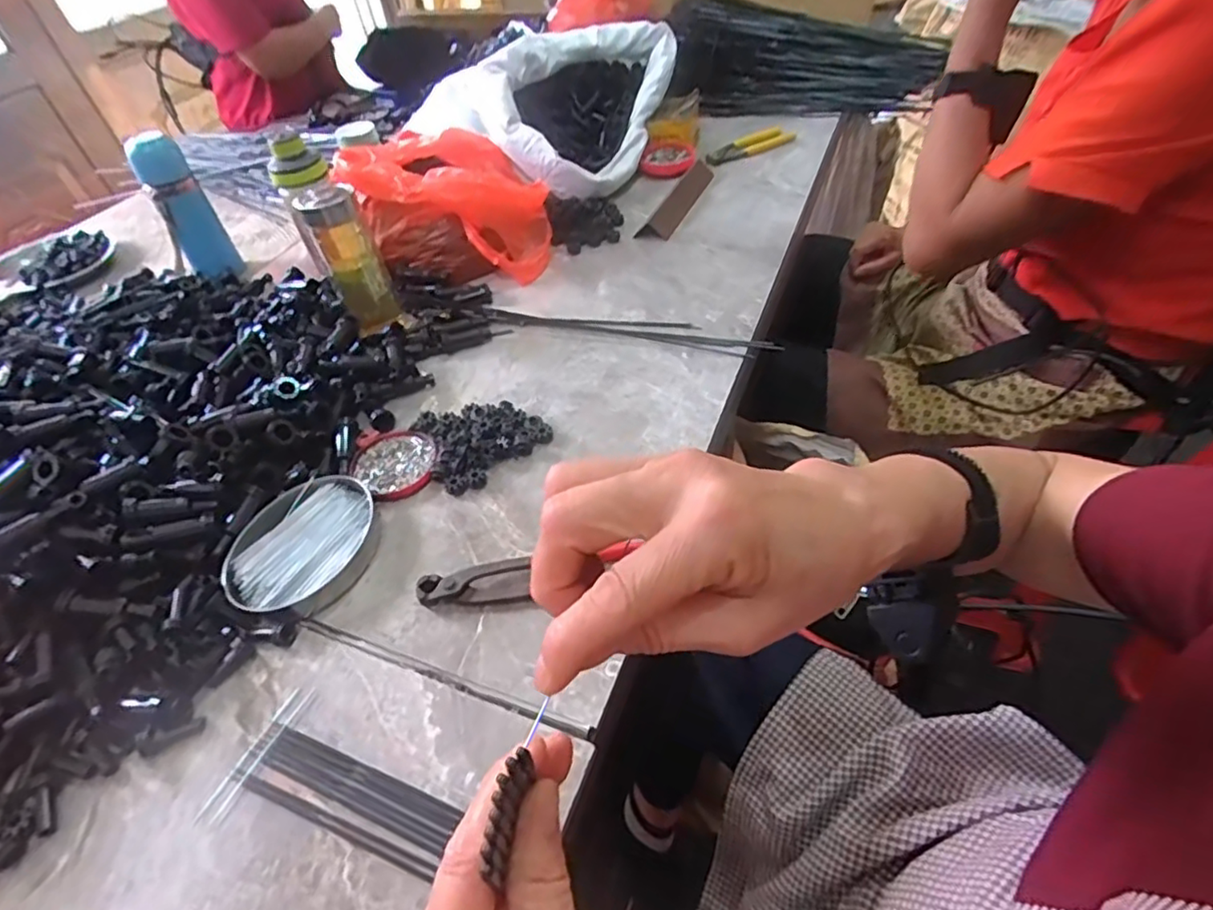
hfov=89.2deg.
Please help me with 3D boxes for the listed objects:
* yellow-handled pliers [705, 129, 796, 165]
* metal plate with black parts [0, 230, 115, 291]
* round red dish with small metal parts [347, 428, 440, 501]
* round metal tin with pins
[{"bbox_3d":[0.242,-0.523,1.039,0.180,0.020,0.050,-29,50,-19],"label":"yellow-handled pliers"},{"bbox_3d":[-0.857,-0.304,0.961,0.162,0.029,0.148,-4,47,4],"label":"metal plate with black parts"},{"bbox_3d":[-0.204,0.006,0.598,0.075,0.009,0.085,-38,54,-26],"label":"round red dish with small metal parts"},{"bbox_3d":[-0.259,0.076,0.534,0.107,0.025,0.131,4,48,12],"label":"round metal tin with pins"}]

